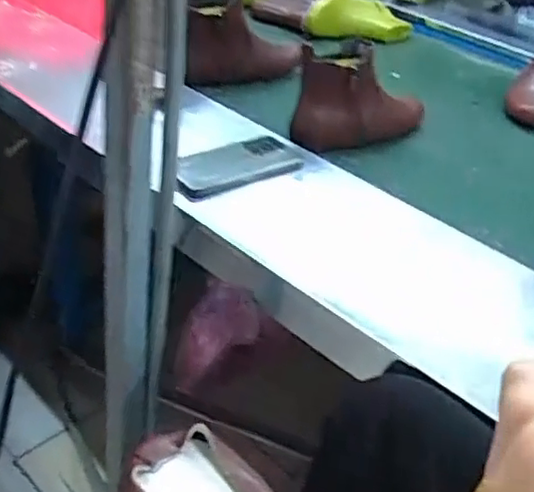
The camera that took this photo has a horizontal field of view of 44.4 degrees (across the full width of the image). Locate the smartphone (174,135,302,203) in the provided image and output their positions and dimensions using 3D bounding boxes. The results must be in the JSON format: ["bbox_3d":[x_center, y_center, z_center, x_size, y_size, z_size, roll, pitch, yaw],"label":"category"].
[{"bbox_3d":[-0.041,-0.103,0.824,0.156,0.013,0.074,-19,57,-21],"label":"smartphone"}]

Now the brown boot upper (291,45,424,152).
[{"bbox_3d":[0.154,-0.209,0.962,0.238,0.147,0.069,-9,38,-22],"label":"brown boot upper"}]

